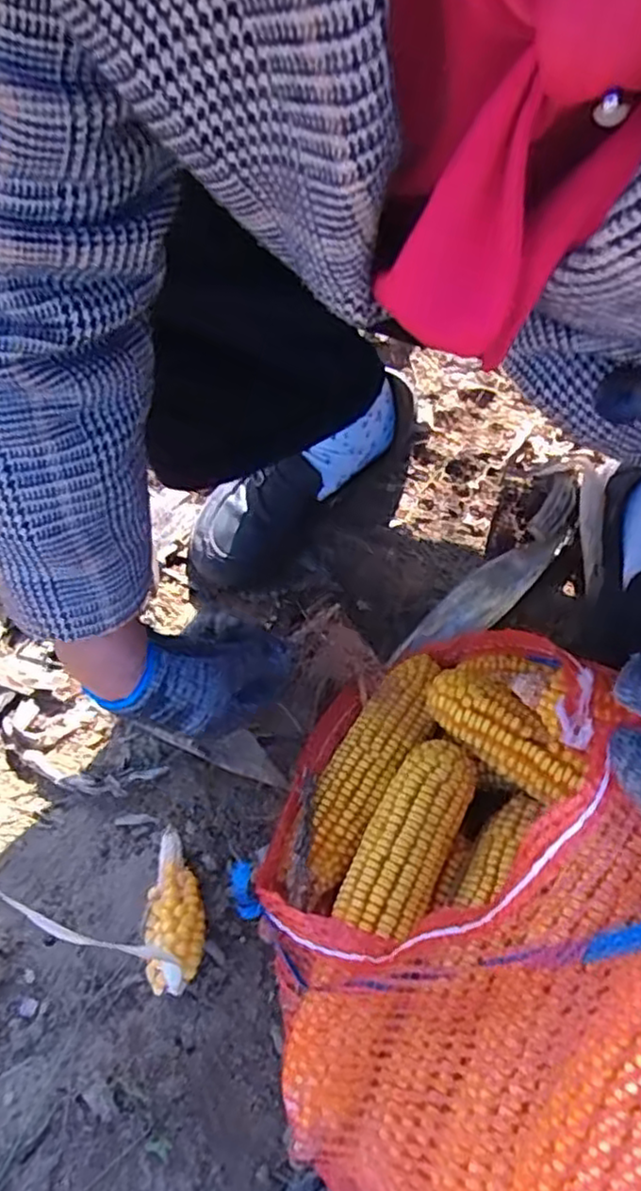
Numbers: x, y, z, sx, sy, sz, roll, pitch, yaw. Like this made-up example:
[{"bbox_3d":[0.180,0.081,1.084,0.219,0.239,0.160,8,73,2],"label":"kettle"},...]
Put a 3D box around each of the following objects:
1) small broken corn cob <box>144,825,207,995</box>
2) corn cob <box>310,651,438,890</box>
[{"bbox_3d":[-0.098,0.209,0.462,0.039,0.039,0.101,-6,64,-5],"label":"small broken corn cob"},{"bbox_3d":[0.036,0.118,0.497,0.048,0.060,0.181,30,67,13],"label":"corn cob"}]

